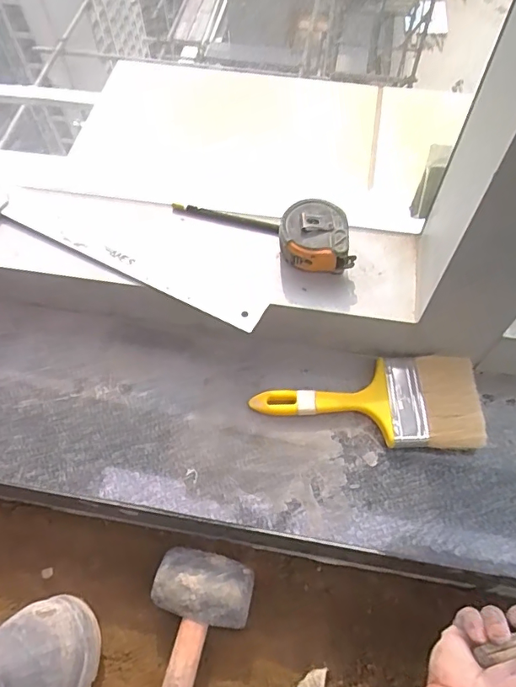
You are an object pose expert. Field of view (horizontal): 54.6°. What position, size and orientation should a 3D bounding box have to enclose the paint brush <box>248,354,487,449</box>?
[{"bbox_3d":[0.111,0.057,0.518,0.223,0.028,0.093,2,62,3],"label":"paint brush"}]

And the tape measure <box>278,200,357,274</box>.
[{"bbox_3d":[0.059,-0.109,0.513,0.072,0.044,0.064,0,61,1],"label":"tape measure"}]

